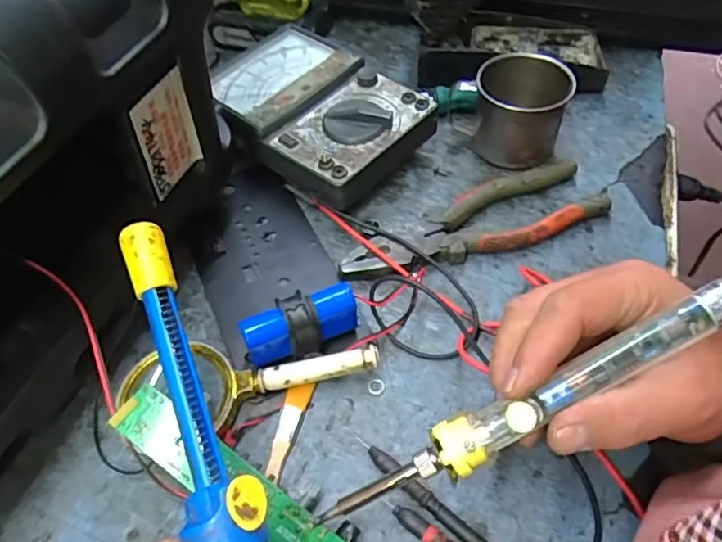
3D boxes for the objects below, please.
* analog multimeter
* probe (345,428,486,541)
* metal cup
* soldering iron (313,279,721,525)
[{"bbox_3d":[-0.038,-0.122,0.442,0.169,0.050,0.108,37,63,25],"label":"analog multimeter"},{"bbox_3d":[0.037,0.120,0.292,0.116,0.009,0.009,36,63,25],"label":"probe"},{"bbox_3d":[0.119,-0.120,0.429,0.065,0.060,0.067,-1,53,2],"label":"metal cup"},{"bbox_3d":[0.080,0.057,0.251,0.226,0.018,0.022,-31,56,6],"label":"soldering iron"}]

